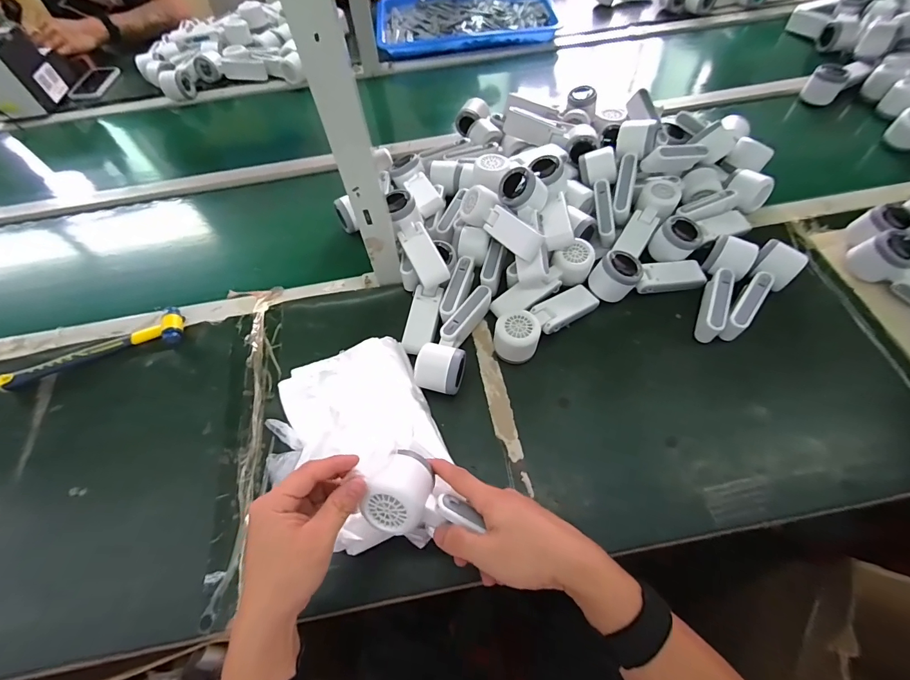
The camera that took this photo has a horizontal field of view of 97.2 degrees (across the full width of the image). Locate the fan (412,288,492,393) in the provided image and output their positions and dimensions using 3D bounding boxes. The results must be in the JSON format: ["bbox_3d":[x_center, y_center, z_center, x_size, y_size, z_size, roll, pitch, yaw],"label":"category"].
[{"bbox_3d":[-0.001,-0.003,0.536,0.055,0.059,0.167,16,62,13],"label":"fan"}]

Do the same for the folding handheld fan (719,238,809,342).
[{"bbox_3d":[0.404,-0.064,0.548,0.150,0.066,0.053,-39,64,-18],"label":"folding handheld fan"}]

